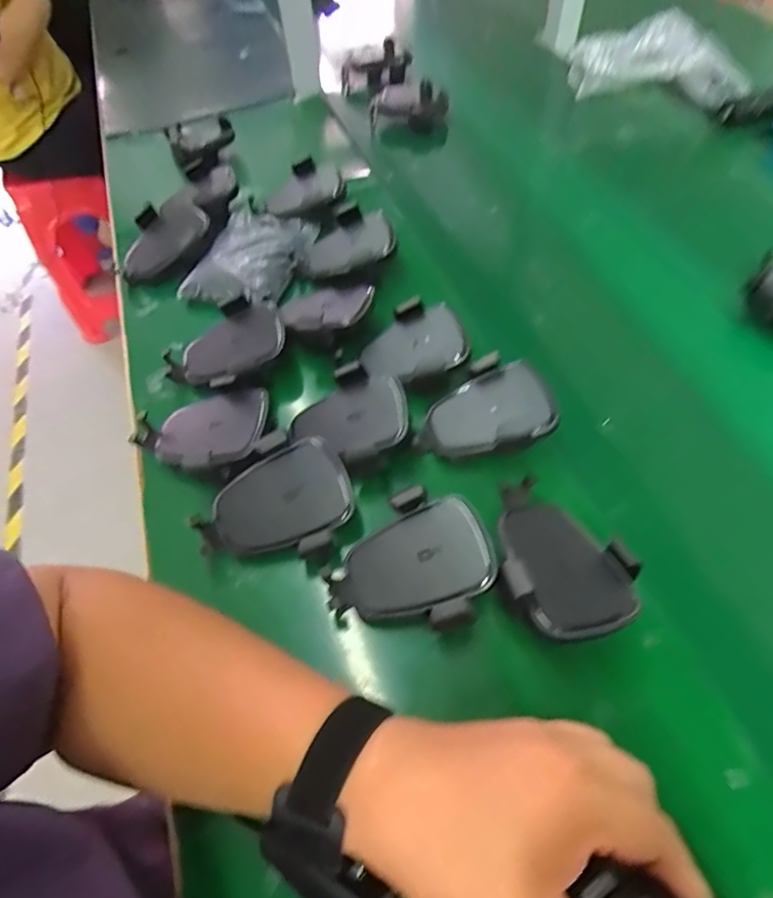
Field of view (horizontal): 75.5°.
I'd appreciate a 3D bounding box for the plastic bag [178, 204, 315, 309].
[{"bbox_3d":[-0.148,-0.225,0.560,0.112,0.033,0.166,8,59,10],"label":"plastic bag"}]

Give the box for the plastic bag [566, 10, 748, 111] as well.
[{"bbox_3d":[0.397,-0.562,0.725,0.246,0.063,0.127,28,64,21],"label":"plastic bag"}]

